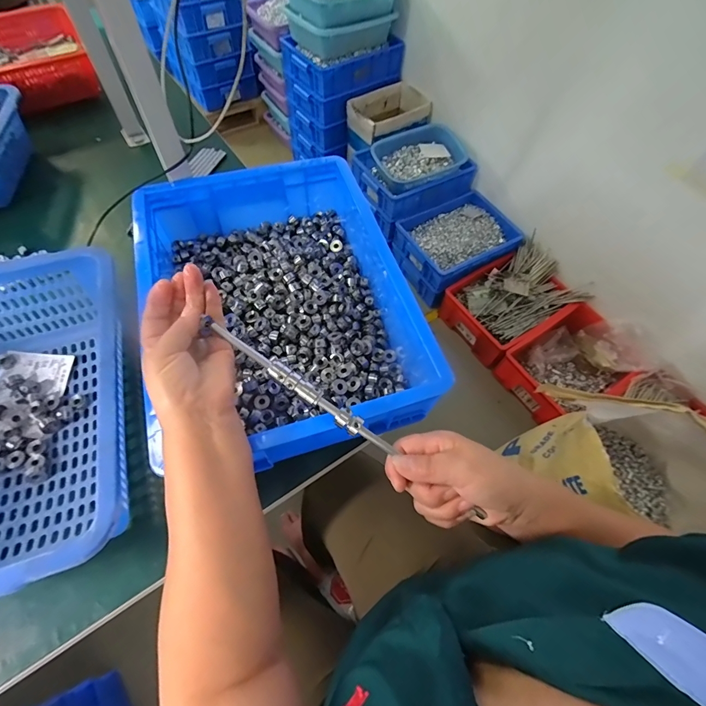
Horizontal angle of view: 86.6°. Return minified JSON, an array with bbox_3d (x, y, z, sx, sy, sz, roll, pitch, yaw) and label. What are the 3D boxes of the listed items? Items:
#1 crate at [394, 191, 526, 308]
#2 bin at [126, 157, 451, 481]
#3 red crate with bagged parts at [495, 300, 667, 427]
[{"bbox_3d":[0.429,-0.445,1.553,0.454,0.179,0.346,-28,66,-17],"label":"crate"},{"bbox_3d":[-0.099,-0.073,0.490,0.296,0.094,0.407,-15,63,-11],"label":"bin"},{"bbox_3d":[0.746,0.027,1.258,0.419,0.222,0.321,-30,66,-18],"label":"red crate with bagged parts"}]

